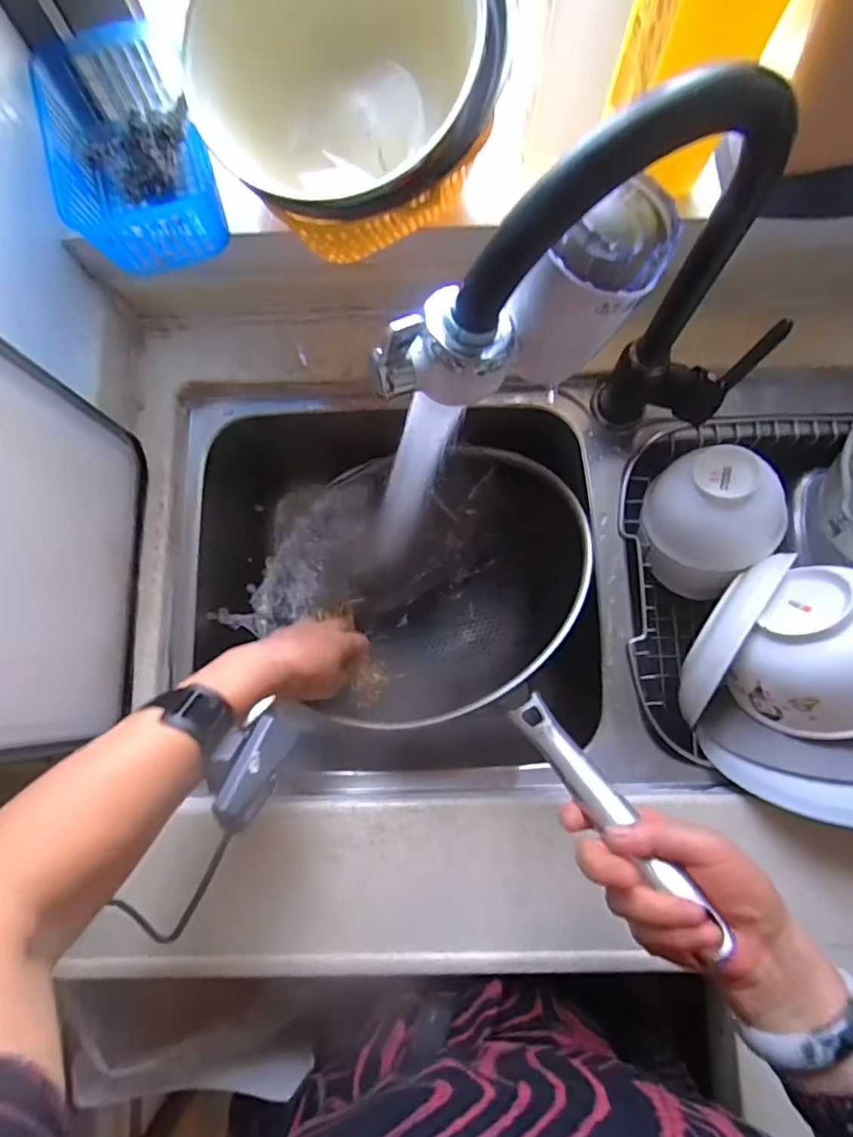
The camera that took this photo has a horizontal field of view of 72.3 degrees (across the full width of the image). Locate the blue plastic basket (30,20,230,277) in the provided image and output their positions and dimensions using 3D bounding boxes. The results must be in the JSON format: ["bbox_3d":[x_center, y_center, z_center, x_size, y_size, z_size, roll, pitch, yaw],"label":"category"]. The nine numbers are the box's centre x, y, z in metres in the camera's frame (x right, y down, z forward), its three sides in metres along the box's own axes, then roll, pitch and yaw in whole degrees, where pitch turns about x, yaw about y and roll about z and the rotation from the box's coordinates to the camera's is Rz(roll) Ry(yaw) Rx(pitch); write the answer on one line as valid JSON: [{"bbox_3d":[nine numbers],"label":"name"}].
[{"bbox_3d":[-0.239,-0.333,0.471,0.108,0.057,0.176,-17,80,-2],"label":"blue plastic basket"}]

